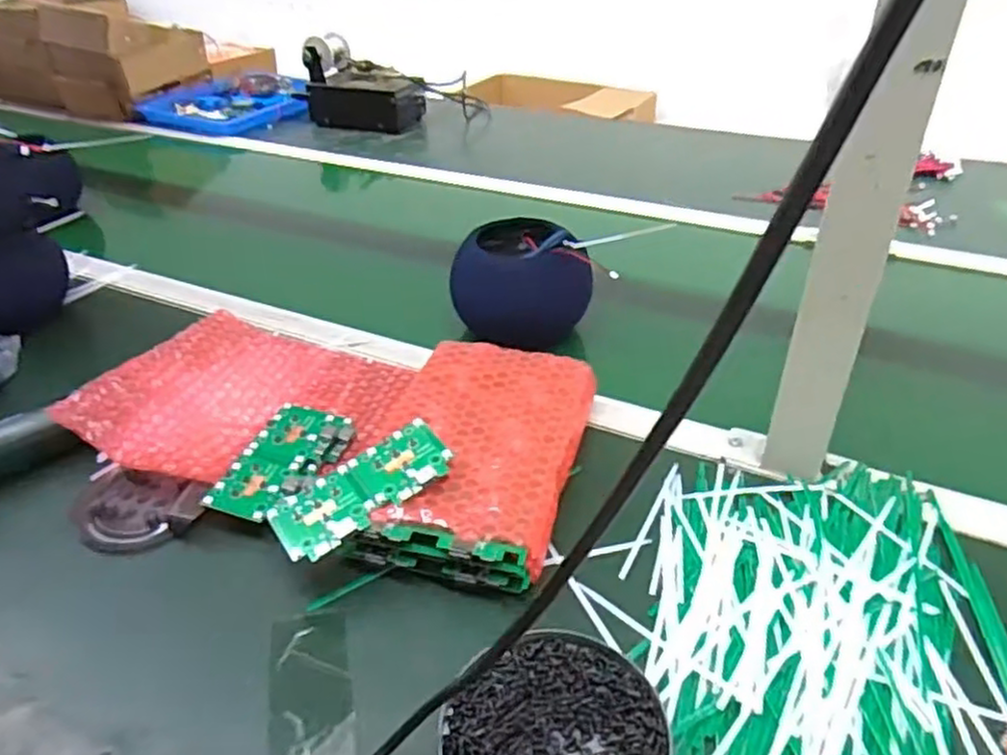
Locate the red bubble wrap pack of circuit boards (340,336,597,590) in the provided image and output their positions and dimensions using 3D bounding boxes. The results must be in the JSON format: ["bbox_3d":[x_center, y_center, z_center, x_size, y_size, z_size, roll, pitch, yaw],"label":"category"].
[{"bbox_3d":[-0.017,0.053,0.522,0.132,0.046,0.208,9,36,14],"label":"red bubble wrap pack of circuit boards"}]

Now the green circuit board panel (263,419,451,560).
[{"bbox_3d":[-0.090,0.072,0.465,0.116,0.010,0.052,-33,44,-19],"label":"green circuit board panel"}]

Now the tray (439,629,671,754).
[{"bbox_3d":[0.025,0.182,0.361,0.108,0.018,0.113,-1,34,0],"label":"tray"}]

